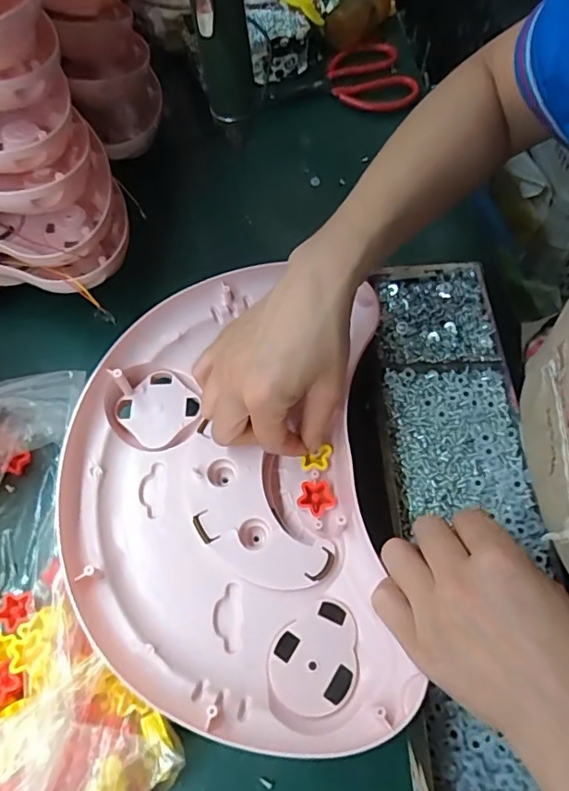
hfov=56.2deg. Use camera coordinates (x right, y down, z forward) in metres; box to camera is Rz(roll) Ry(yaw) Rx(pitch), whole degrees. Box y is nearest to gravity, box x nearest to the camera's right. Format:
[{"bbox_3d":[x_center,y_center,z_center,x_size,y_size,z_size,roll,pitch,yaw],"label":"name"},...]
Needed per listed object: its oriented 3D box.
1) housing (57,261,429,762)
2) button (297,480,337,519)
[{"bbox_3d":[-0.040,0.056,0.379,0.221,0.049,0.325,-3,62,1],"label":"housing"},{"bbox_3d":[0.022,0.075,0.388,0.026,0.004,0.027,-21,63,-8],"label":"button"}]

